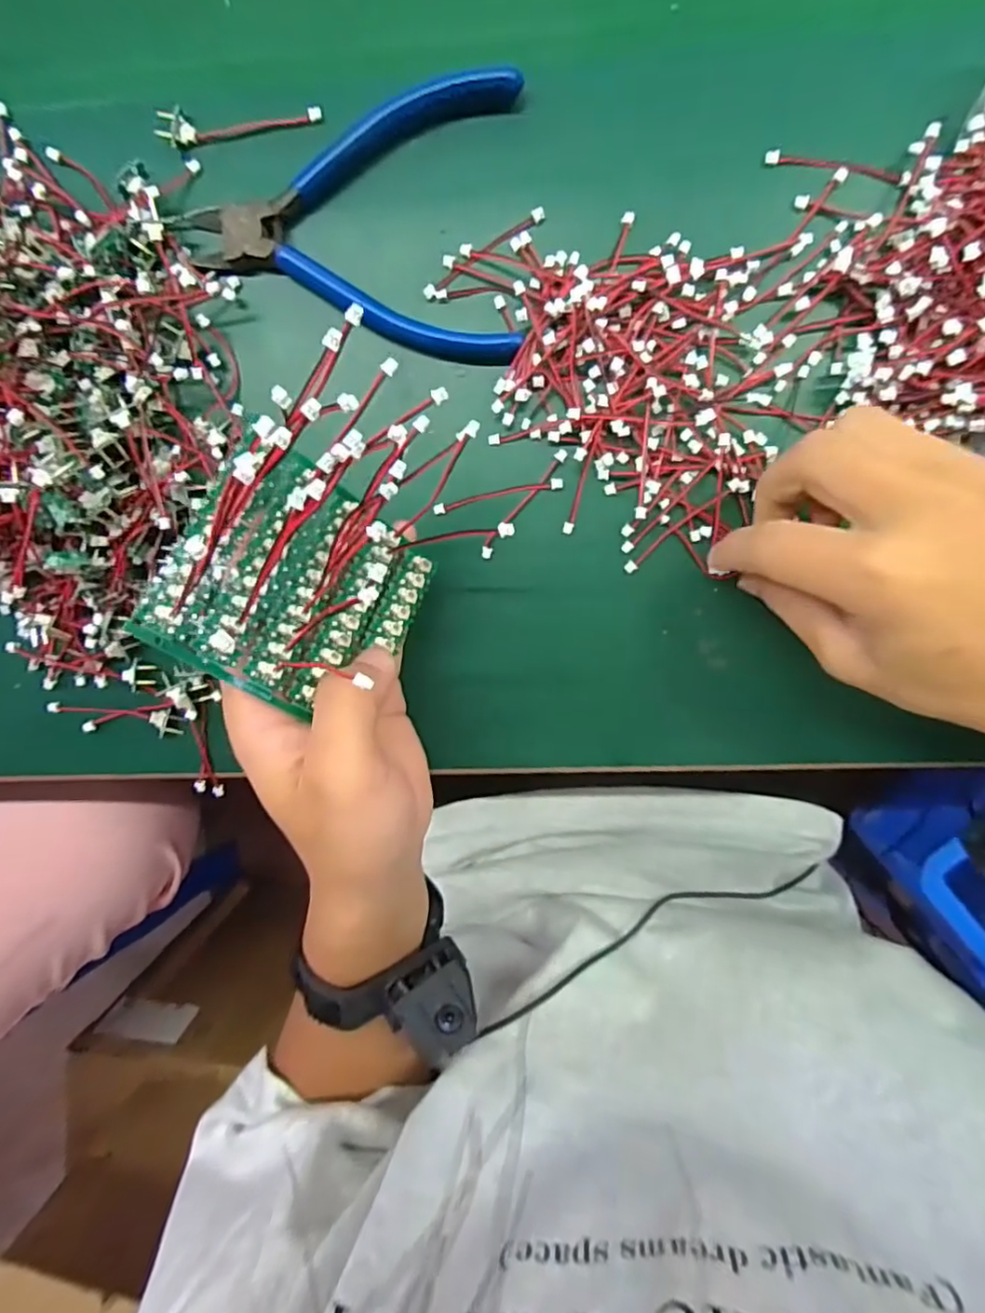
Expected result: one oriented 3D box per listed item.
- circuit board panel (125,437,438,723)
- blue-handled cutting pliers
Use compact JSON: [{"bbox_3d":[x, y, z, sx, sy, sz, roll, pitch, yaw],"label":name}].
[{"bbox_3d":[-0.062,-0.022,0.223,0.096,0.007,0.079,31,69,-38],"label":"circuit board panel"},{"bbox_3d":[-0.061,-0.175,0.258,0.142,0.020,0.104,0,98,4],"label":"blue-handled cutting pliers"}]

